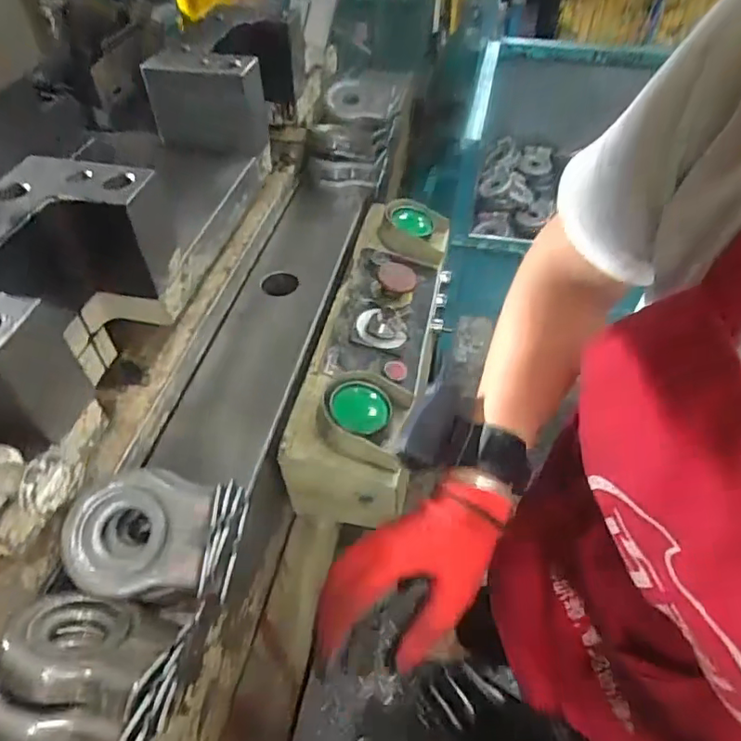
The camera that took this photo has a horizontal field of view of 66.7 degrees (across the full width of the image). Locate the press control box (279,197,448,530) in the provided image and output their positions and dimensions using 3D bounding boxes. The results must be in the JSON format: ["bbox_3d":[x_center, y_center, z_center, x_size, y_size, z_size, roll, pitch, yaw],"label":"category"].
[{"bbox_3d":[0.016,-0.052,0.787,0.146,0.130,0.490,8,49,8],"label":"press control box"}]

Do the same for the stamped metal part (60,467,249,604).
[{"bbox_3d":[-0.181,0.142,0.482,0.129,0.074,0.102,-1,48,1],"label":"stamped metal part"}]

